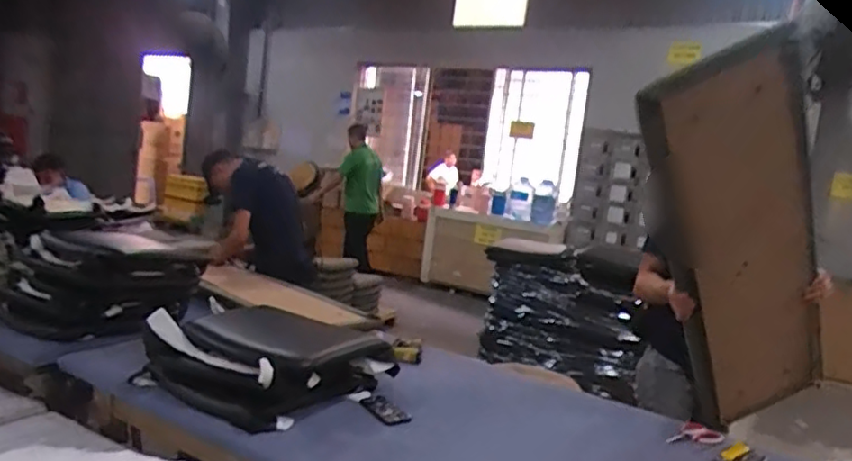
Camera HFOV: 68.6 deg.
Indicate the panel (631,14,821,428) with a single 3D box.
[{"bbox_3d":[0.858,0.054,1.722,0.417,1.161,0.112,-20,27,0],"label":"panel"}]

